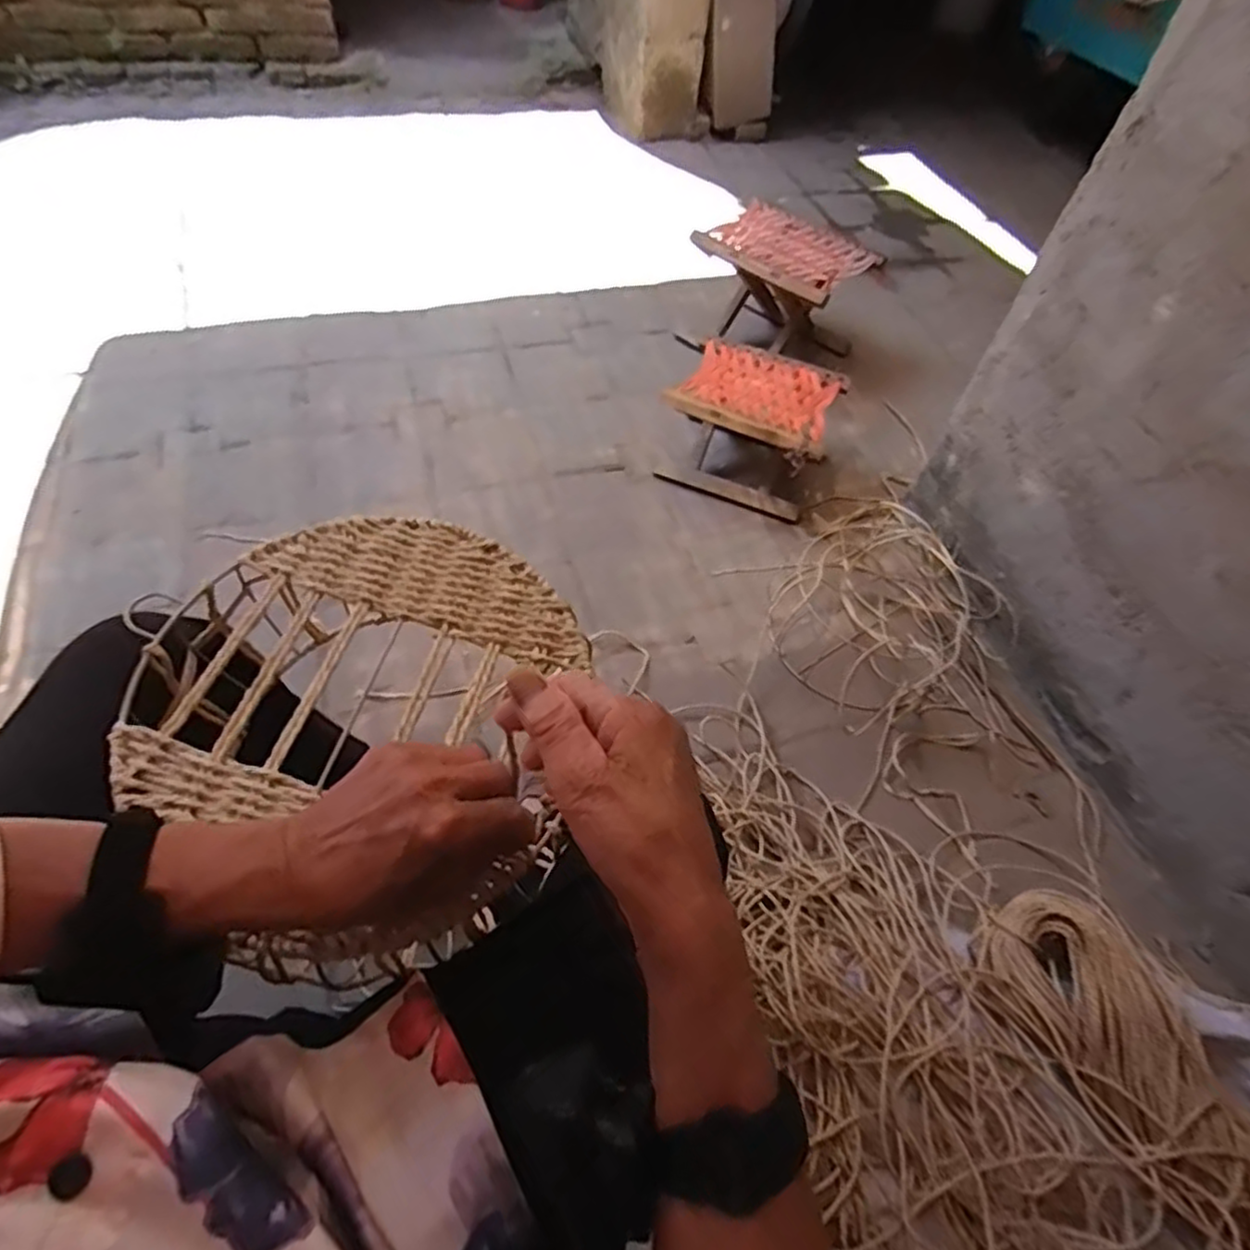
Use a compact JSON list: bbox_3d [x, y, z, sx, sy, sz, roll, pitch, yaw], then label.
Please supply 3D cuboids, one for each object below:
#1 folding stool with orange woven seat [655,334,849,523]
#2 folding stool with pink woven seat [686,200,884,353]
[{"bbox_3d":[0.241,-0.382,1.318,0.290,0.187,0.284,25,56,12],"label":"folding stool with orange woven seat"},{"bbox_3d":[0.342,-0.723,1.556,0.303,0.256,0.284,37,60,19],"label":"folding stool with pink woven seat"}]

